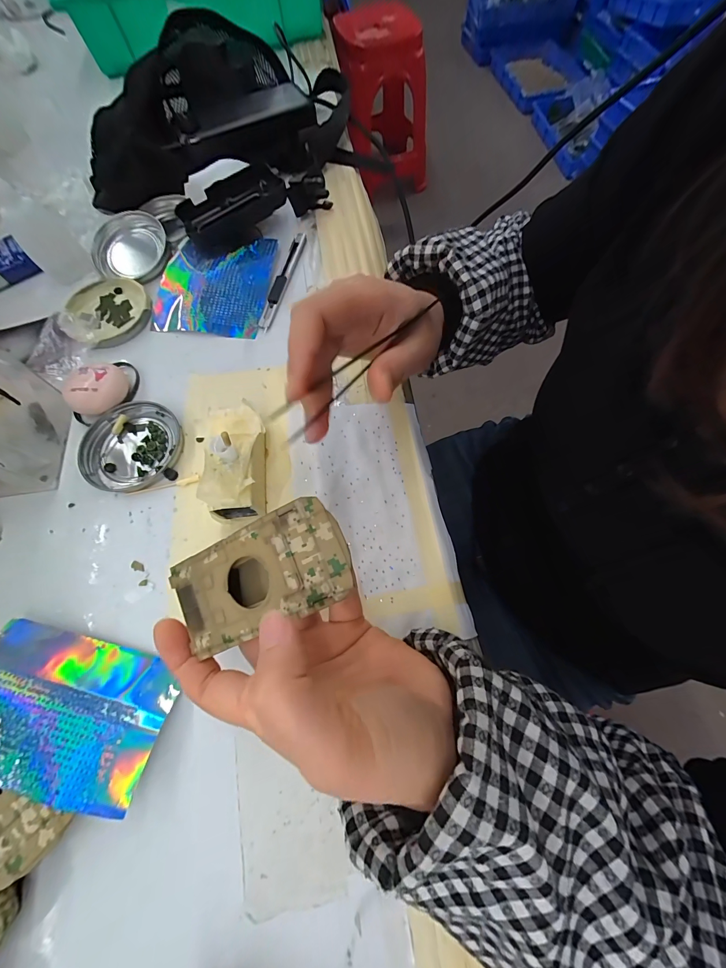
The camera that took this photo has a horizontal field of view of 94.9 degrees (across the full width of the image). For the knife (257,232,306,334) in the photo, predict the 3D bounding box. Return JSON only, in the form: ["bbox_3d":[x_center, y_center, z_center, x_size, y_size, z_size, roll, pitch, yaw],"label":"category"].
[{"bbox_3d":[-0.080,-0.208,0.336,0.014,0.007,0.130,10,70,7],"label":"knife"}]

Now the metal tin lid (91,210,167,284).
[{"bbox_3d":[-0.245,-0.249,0.348,0.066,0.020,0.071,-1,70,2],"label":"metal tin lid"}]

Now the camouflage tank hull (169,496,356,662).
[{"bbox_3d":[-0.049,0.045,0.164,0.093,0.019,0.047,-27,69,17],"label":"camouflage tank hull"}]

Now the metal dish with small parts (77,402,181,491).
[{"bbox_3d":[-0.191,-0.031,0.274,0.075,0.008,0.076,-1,70,2],"label":"metal dish with small parts"}]

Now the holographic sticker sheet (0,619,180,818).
[{"bbox_3d":[-0.179,0.135,0.201,0.124,0.028,0.072,13,71,7],"label":"holographic sticker sheet"}]

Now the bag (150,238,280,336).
[{"bbox_3d":[-0.149,-0.200,0.333,0.113,0.012,0.117,4,70,4],"label":"bag"}]

